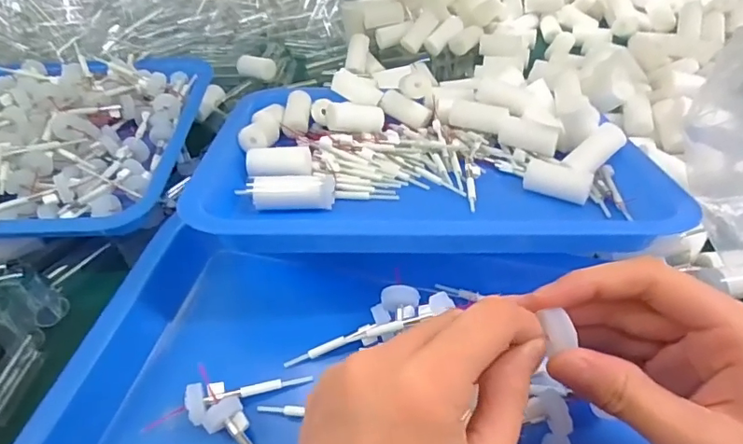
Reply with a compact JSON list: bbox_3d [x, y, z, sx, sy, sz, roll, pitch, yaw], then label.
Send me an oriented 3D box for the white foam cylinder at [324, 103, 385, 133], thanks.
[{"bbox_3d":[-0.012,-0.076,0.384,0.044,0.017,0.015,0,44,-19],"label":"white foam cylinder"}]

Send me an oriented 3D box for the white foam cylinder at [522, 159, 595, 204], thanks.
[{"bbox_3d":[0.121,-0.027,0.339,0.041,0.014,0.019,16,49,18],"label":"white foam cylinder"}]

